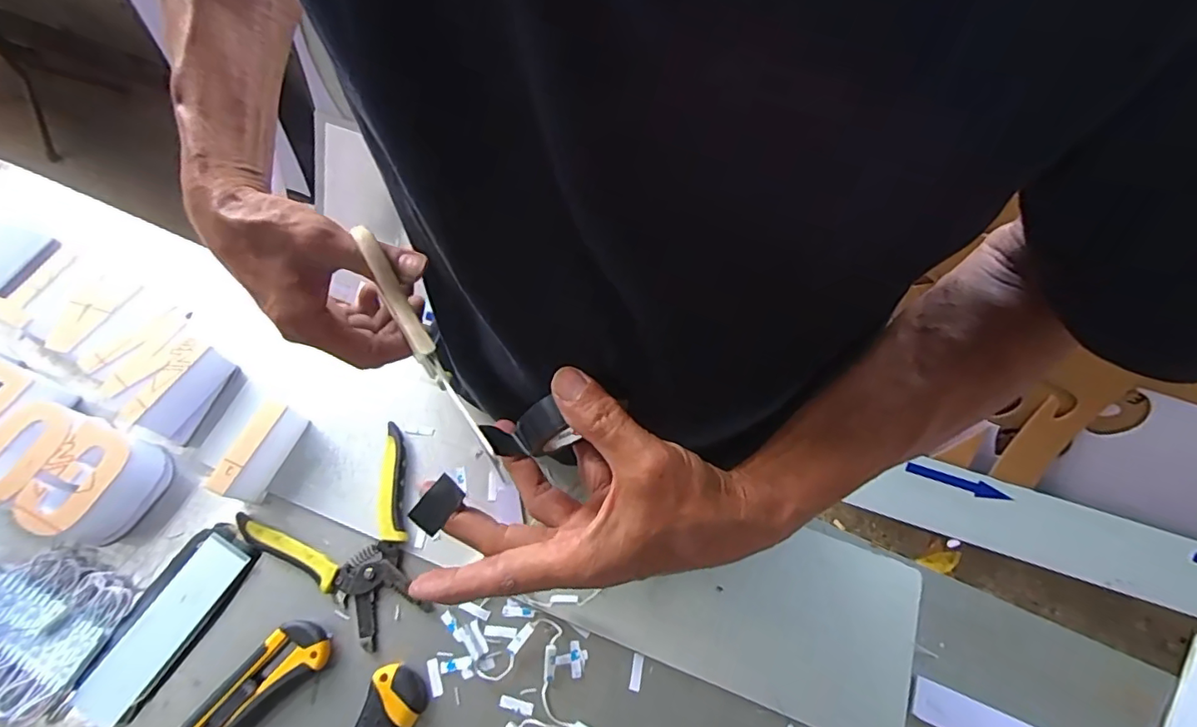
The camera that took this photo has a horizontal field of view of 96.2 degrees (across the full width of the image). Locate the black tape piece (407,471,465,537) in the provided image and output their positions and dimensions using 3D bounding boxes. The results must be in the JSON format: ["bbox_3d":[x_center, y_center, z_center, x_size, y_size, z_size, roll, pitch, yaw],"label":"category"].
[{"bbox_3d":[-0.084,0.074,0.280,0.017,0.004,0.028,37,81,7],"label":"black tape piece"}]

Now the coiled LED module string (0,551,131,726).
[{"bbox_3d":[-0.422,0.202,0.406,0.096,0.019,0.099,21,67,9],"label":"coiled LED module string"}]

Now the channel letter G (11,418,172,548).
[{"bbox_3d":[-0.404,0.101,0.437,0.062,0.049,0.085,17,66,7],"label":"channel letter G"}]

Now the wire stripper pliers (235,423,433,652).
[{"bbox_3d":[-0.198,0.149,0.434,0.140,0.015,0.145,-30,69,-14],"label":"wire stripper pliers"}]

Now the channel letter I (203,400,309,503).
[{"bbox_3d":[-0.281,0.074,0.449,0.019,0.048,0.079,20,67,8],"label":"channel letter I"}]

